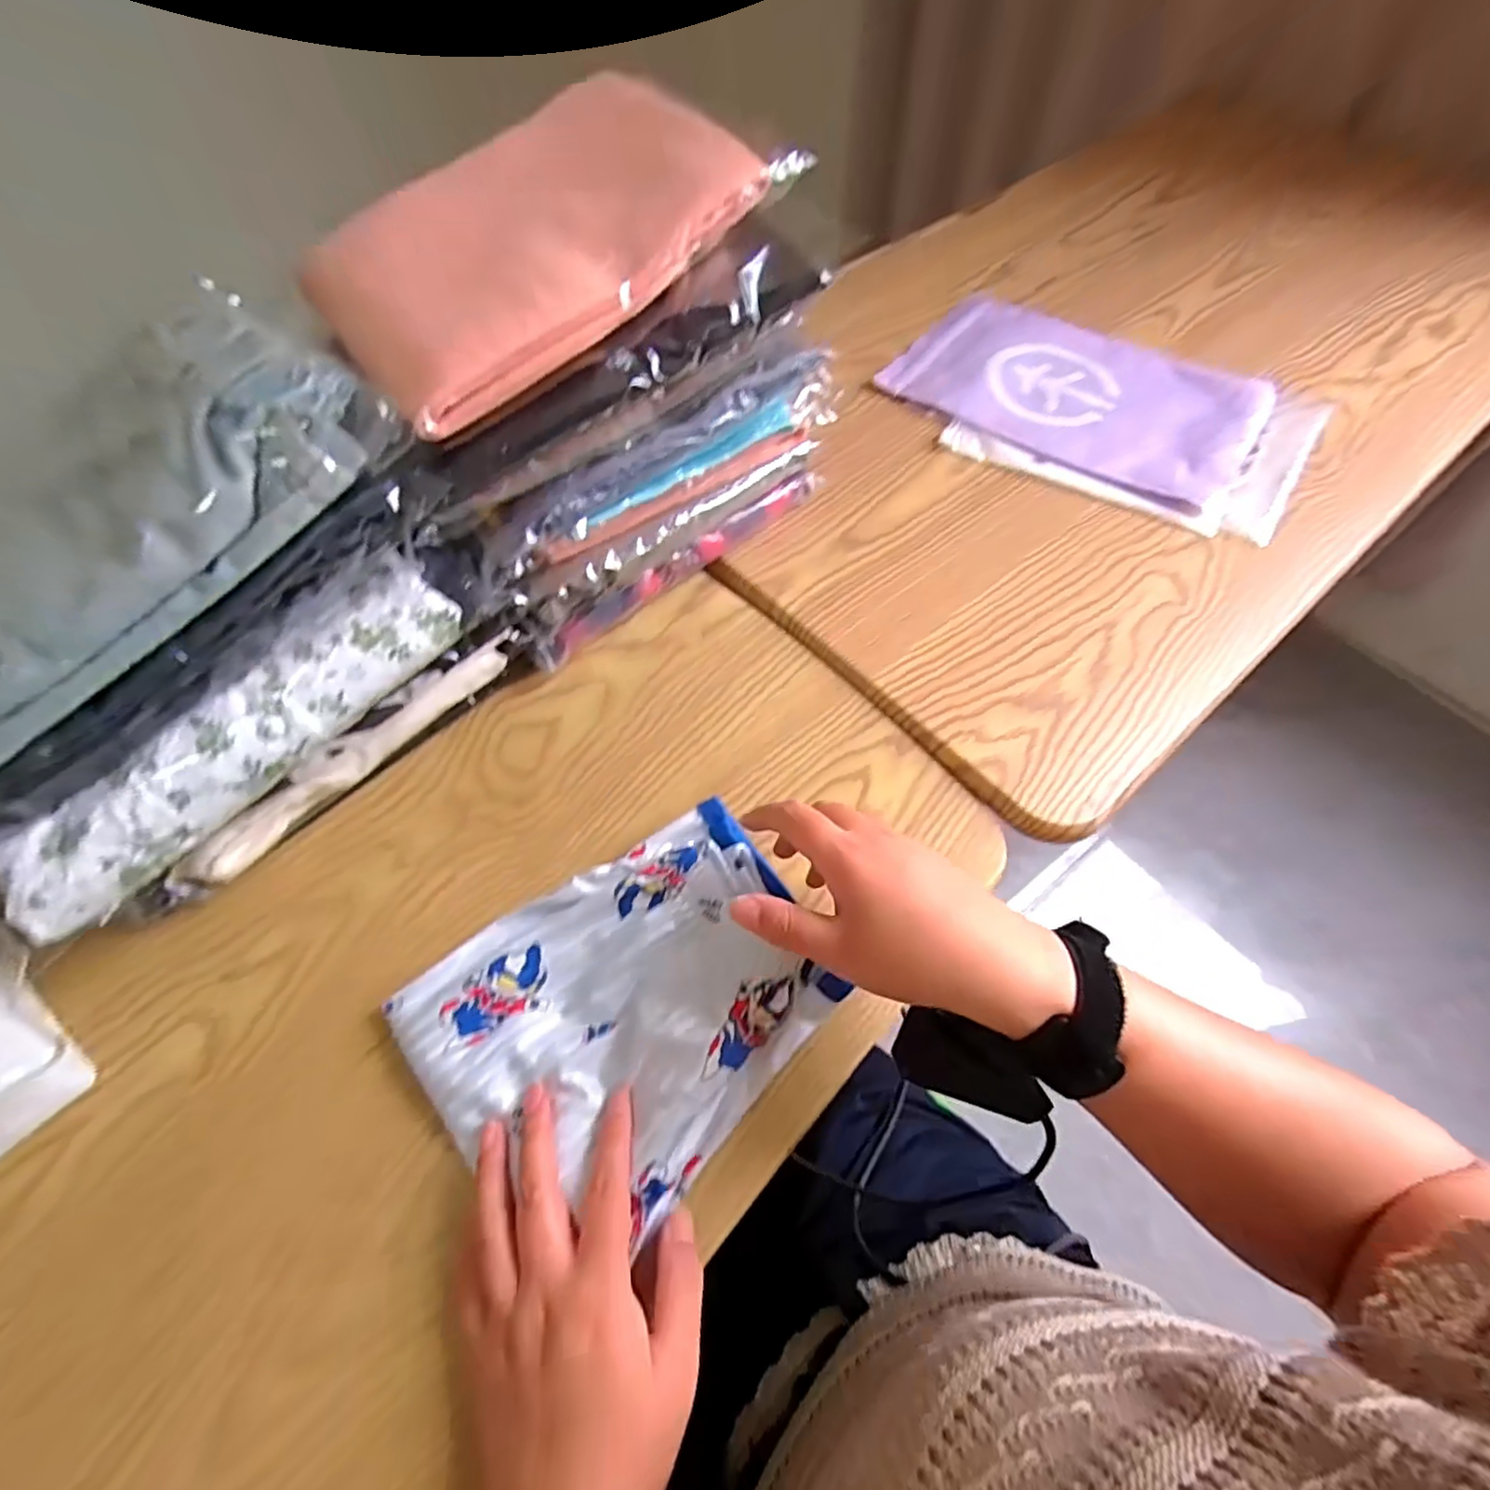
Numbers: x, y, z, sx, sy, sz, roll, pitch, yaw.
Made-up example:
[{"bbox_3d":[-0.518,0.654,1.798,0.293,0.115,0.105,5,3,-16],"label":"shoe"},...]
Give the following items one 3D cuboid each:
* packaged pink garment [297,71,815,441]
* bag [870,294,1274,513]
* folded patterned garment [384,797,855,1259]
[{"bbox_3d":[-0.114,-0.287,0.362,0.248,0.064,0.152,-37,66,-18],"label":"packaged pink garment"},{"bbox_3d":[0.310,-0.339,0.616,0.310,0.012,0.206,33,66,18],"label":"bag"},{"bbox_3d":[-0.061,0.131,0.335,0.201,0.042,0.157,-33,65,-16],"label":"folded patterned garment"}]

